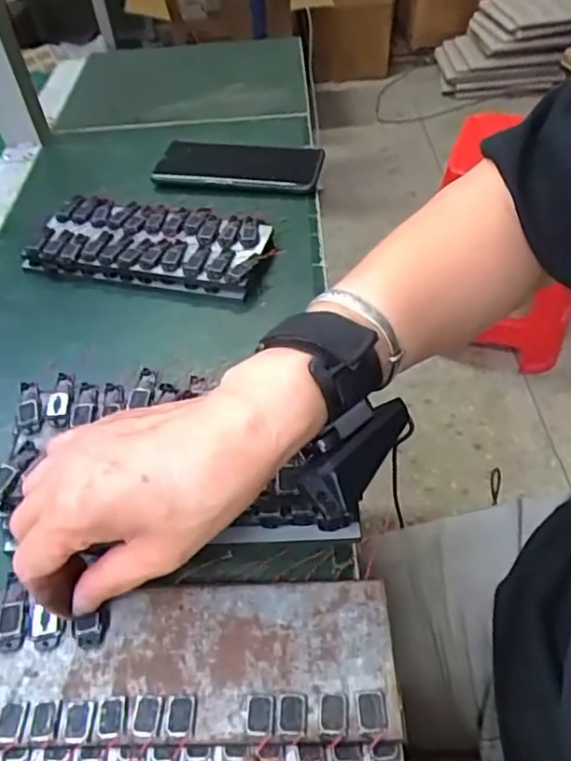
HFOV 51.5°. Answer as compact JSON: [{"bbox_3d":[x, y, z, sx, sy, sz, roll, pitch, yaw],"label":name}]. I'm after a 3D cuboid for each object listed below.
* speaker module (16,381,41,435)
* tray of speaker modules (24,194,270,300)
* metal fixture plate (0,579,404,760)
[{"bbox_3d":[-0.158,0.016,0.362,0.014,0.006,0.037,-16,51,-9],"label":"speaker module"},{"bbox_3d":[-0.115,-0.115,0.506,0.198,0.023,0.086,11,52,12],"label":"tray of speaker modules"},{"bbox_3d":[-0.049,0.139,0.280,0.197,0.010,0.082,-6,50,-1],"label":"metal fixture plate"}]

